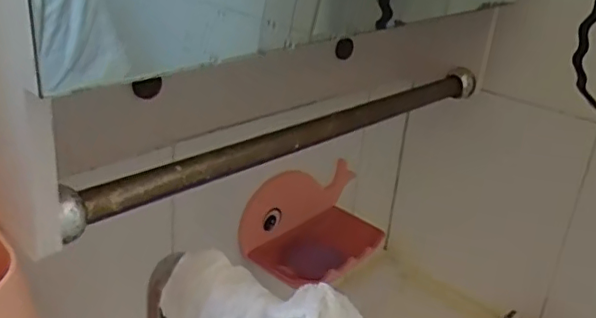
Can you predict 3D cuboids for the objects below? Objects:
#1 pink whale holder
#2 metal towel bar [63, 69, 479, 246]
[{"bbox_3d":[0.026,0.062,0.580,0.091,0.068,0.152,24,32,36],"label":"pink whale holder"},{"bbox_3d":[0.026,-0.028,0.442,0.020,0.028,0.430,24,31,35],"label":"metal towel bar"}]

